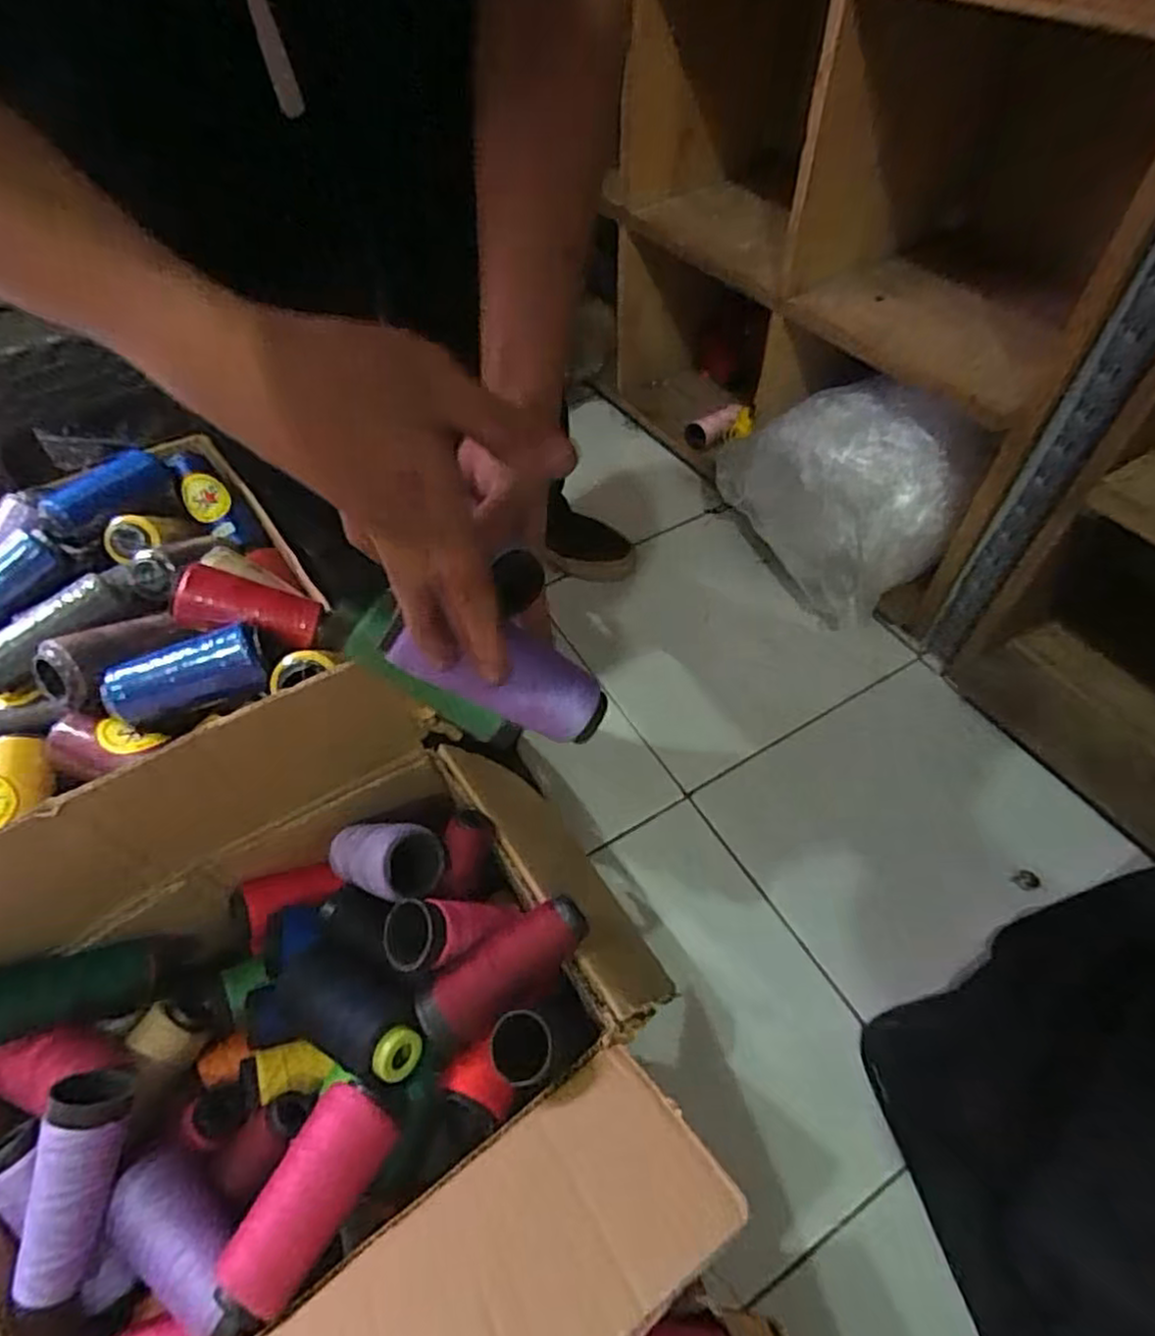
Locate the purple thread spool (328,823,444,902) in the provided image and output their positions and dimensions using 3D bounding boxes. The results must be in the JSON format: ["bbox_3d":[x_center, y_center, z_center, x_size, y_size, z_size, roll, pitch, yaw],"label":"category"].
[{"bbox_3d":[-0.146,0.145,0.523,0.106,0.044,0.054,-16,62,41],"label":"purple thread spool"}]

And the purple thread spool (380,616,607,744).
[{"bbox_3d":[-0.040,0.004,0.355,0.113,0.037,0.032,17,49,-18],"label":"purple thread spool"}]

